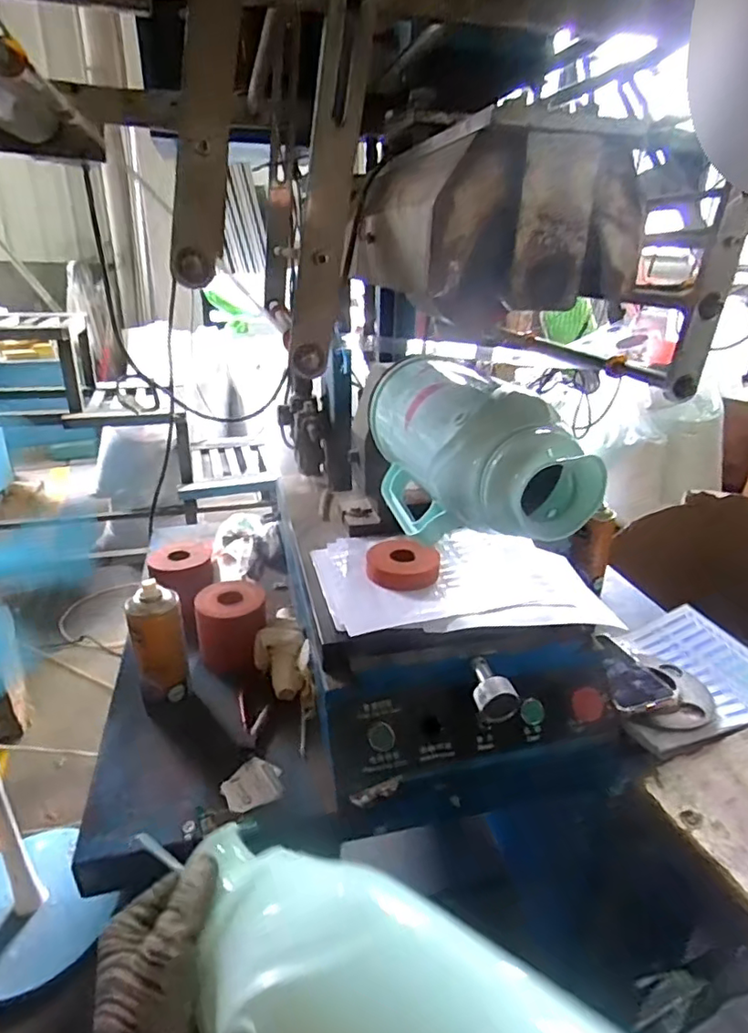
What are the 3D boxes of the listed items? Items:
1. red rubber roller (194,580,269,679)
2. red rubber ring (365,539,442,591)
[{"bbox_3d":[-0.206,0.168,0.847,0.099,0.102,0.103,-5,25,-14],"label":"red rubber roller"},{"bbox_3d":[0.041,0.064,0.781,0.098,0.032,0.081,4,24,5],"label":"red rubber ring"}]

